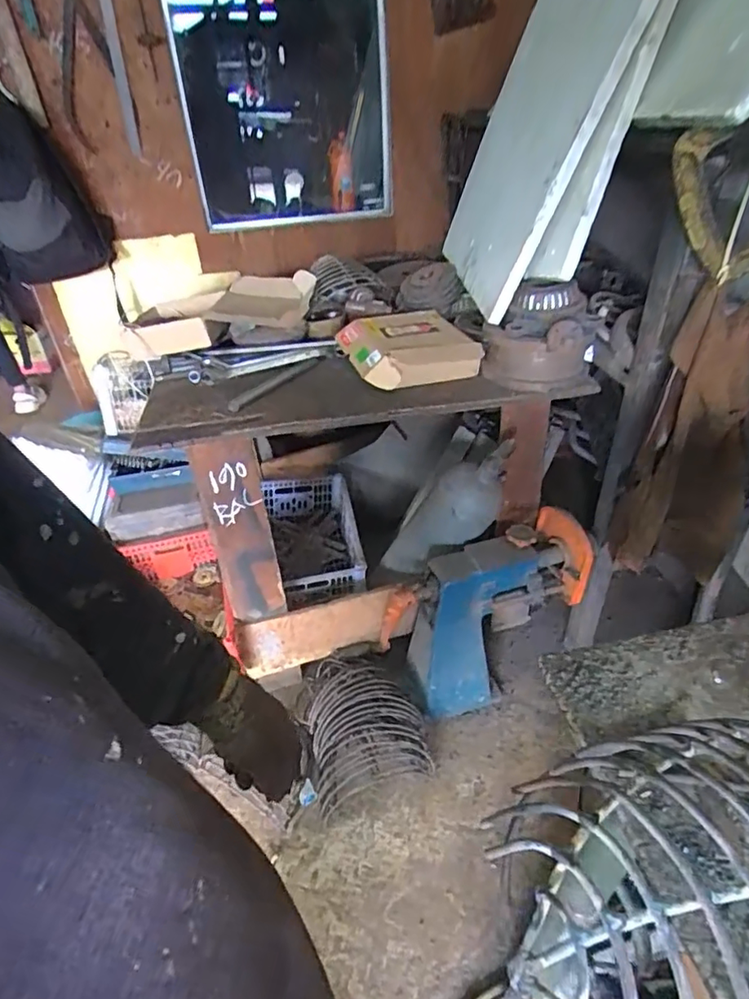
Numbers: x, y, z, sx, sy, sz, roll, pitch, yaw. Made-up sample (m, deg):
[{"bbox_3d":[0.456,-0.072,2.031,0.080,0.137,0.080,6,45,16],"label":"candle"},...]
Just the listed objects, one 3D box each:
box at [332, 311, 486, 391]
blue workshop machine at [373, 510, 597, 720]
[{"bbox_3d":[0.067,-0.342,1.256,0.252,0.077,0.305,-11,36,-10],"label":"box"},{"bbox_3d":[0.258,0.292,1.364,0.452,0.453,0.192,-13,36,-13],"label":"blue workshop machine"}]

